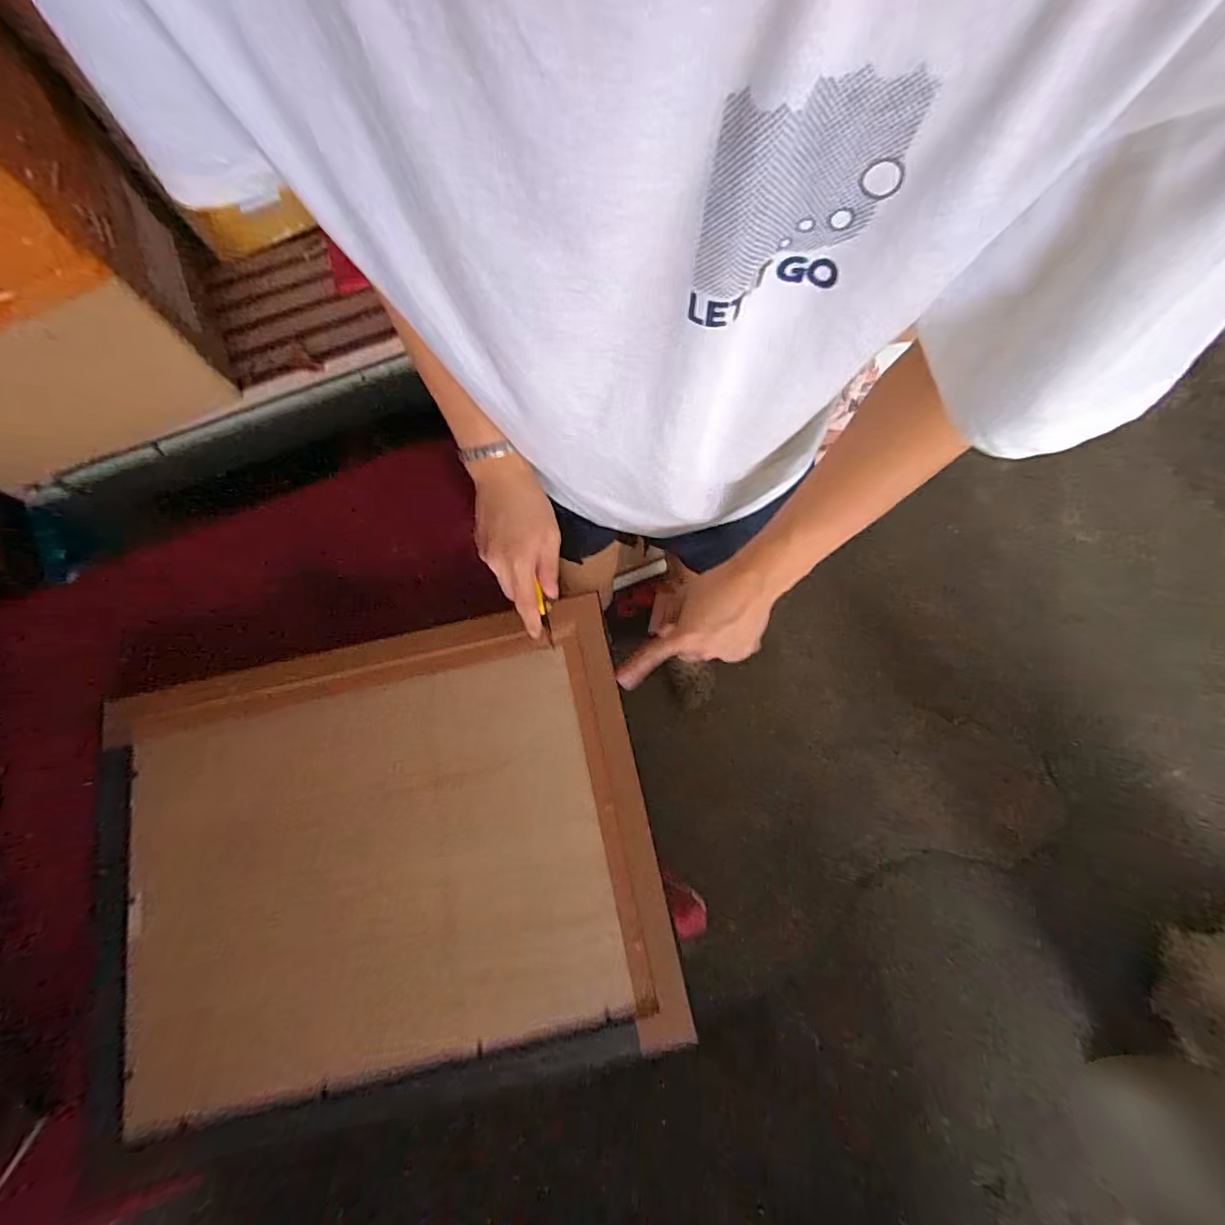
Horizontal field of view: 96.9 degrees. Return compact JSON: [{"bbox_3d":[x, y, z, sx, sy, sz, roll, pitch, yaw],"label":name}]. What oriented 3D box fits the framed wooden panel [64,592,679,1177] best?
[{"bbox_3d":[-0.227,0.231,0.515,0.521,0.031,0.407,-13,74,-2],"label":"framed wooden panel"}]

